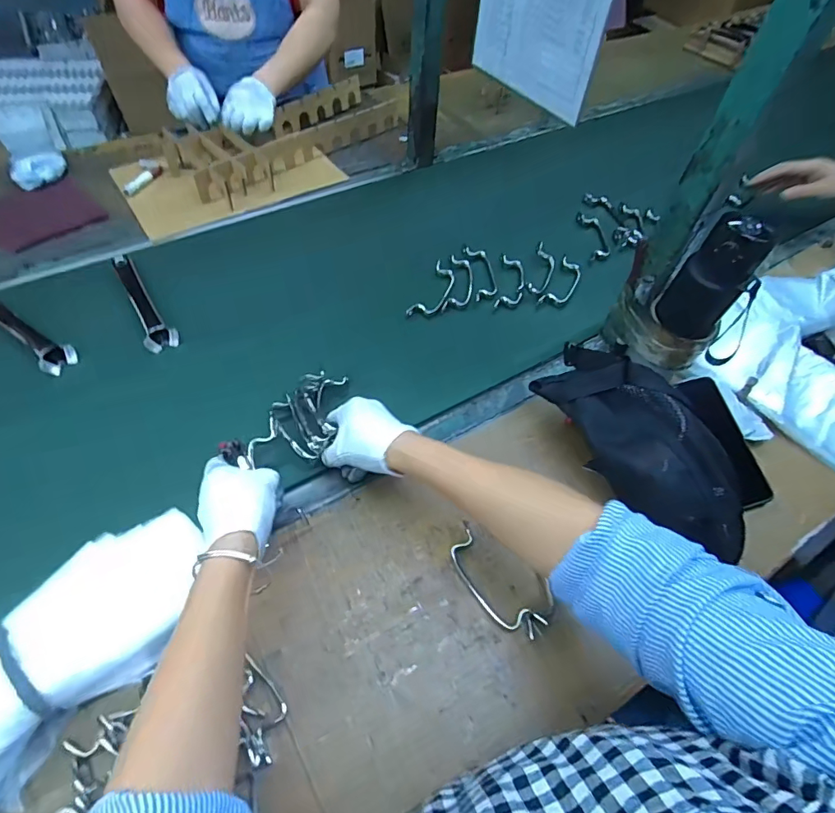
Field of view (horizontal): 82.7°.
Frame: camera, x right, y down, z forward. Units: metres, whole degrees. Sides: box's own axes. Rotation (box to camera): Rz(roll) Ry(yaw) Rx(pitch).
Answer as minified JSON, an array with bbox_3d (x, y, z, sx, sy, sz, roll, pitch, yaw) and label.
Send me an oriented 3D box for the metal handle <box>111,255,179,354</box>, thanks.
[{"bbox_3d":[-0.391,-0.156,0.678,0.040,0.021,0.208,-24,58,-22],"label":"metal handle"}]

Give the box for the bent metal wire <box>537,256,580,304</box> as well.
[{"bbox_3d":[0.232,-0.198,0.750,0.042,0.006,0.114,25,56,14],"label":"bent metal wire"}]

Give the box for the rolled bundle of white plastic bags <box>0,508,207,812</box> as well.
[{"bbox_3d":[-0.320,0.214,0.410,0.130,0.065,0.298,30,55,16],"label":"rolled bundle of white plastic bags"}]

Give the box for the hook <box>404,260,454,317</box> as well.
[{"bbox_3d":[0.028,-0.178,0.720,0.044,0.011,0.119,23,56,13],"label":"hook"}]

